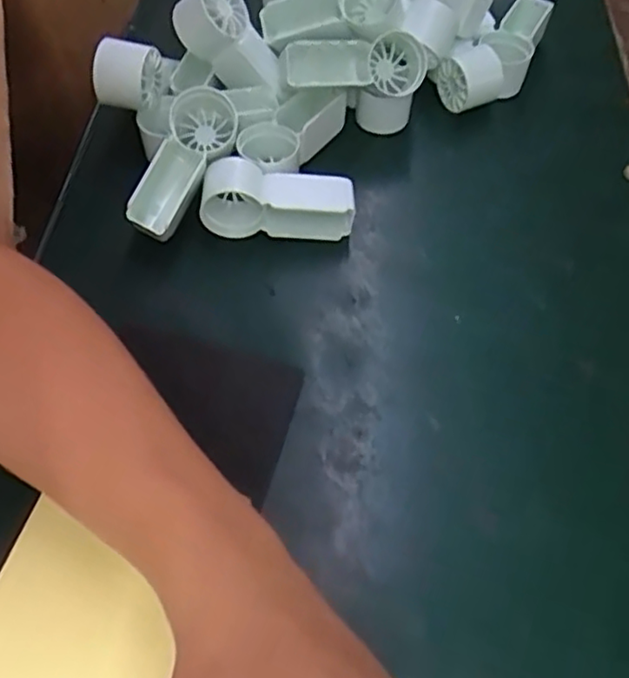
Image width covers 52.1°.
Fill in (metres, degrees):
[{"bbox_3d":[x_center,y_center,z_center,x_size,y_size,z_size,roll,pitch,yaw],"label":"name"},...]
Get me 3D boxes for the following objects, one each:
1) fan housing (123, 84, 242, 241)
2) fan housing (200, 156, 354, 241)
[{"bbox_3d":[-0.083,-0.108,0.403,0.045,0.033,0.098,20,72,10],"label":"fan housing"},{"bbox_3d":[-0.022,-0.087,0.407,0.096,0.038,0.041,7,58,2],"label":"fan housing"}]

